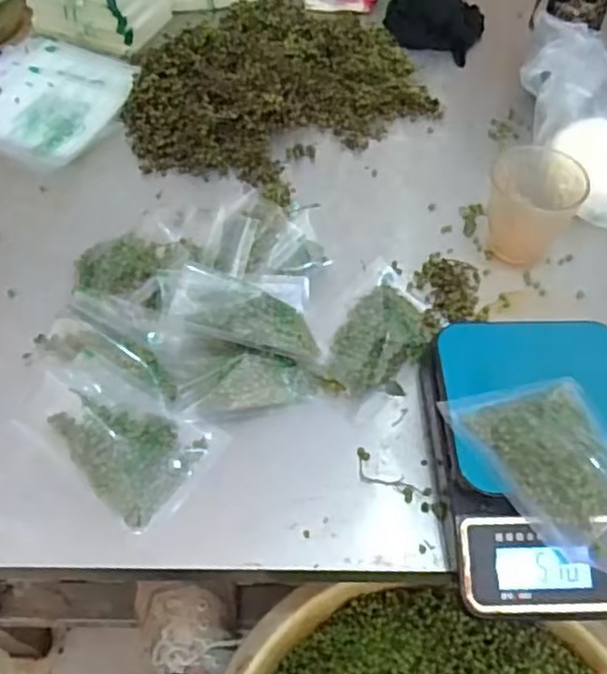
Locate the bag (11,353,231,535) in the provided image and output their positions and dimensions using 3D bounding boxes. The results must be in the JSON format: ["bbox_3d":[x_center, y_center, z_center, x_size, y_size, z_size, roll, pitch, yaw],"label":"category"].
[{"bbox_3d":[-0.142,0.071,0.510,0.140,0.035,0.092,28,58,19],"label":"bag"}]

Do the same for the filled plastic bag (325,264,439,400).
[{"bbox_3d":[0.070,-0.004,0.578,0.073,0.021,0.139,20,56,14],"label":"filled plastic bag"}]

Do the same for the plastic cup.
[{"bbox_3d":[0.212,-0.124,0.625,0.079,0.087,0.091,26,58,18],"label":"plastic cup"}]

